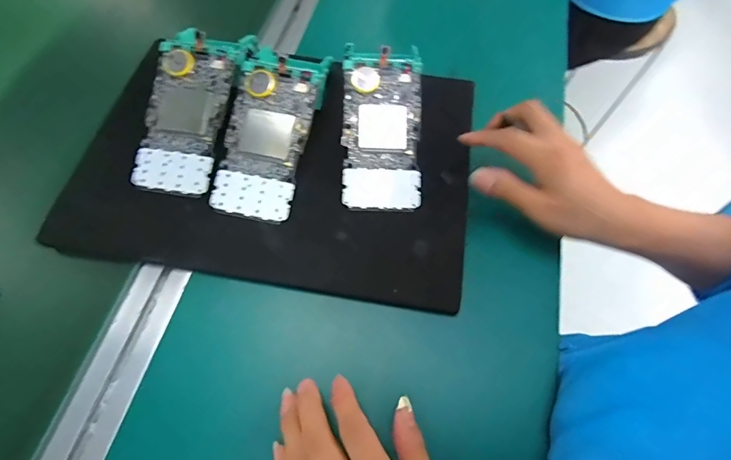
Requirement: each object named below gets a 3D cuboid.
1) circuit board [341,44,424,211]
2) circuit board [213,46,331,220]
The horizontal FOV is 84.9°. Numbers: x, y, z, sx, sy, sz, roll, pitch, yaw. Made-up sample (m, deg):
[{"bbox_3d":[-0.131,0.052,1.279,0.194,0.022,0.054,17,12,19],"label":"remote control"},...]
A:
[{"bbox_3d":[0.015,-0.090,0.353,0.067,0.007,0.144,1,83,-1],"label":"circuit board"},{"bbox_3d":[-0.082,-0.085,0.345,0.071,0.007,0.149,10,83,1],"label":"circuit board"}]

